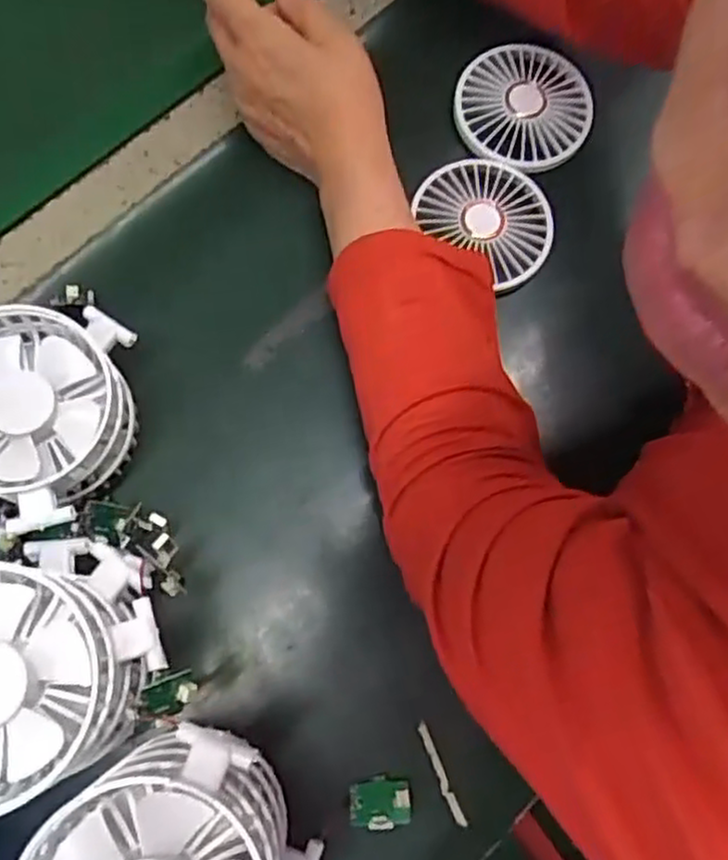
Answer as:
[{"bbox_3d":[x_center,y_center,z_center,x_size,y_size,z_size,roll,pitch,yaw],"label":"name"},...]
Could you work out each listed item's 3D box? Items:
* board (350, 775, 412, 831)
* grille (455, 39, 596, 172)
[{"bbox_3d":[0.008,0.191,0.378,0.031,0.012,0.022,-2,75,-2],"label":"board"},{"bbox_3d":[0.102,-0.207,0.470,0.084,0.011,0.084,0,75,-2],"label":"grille"}]

